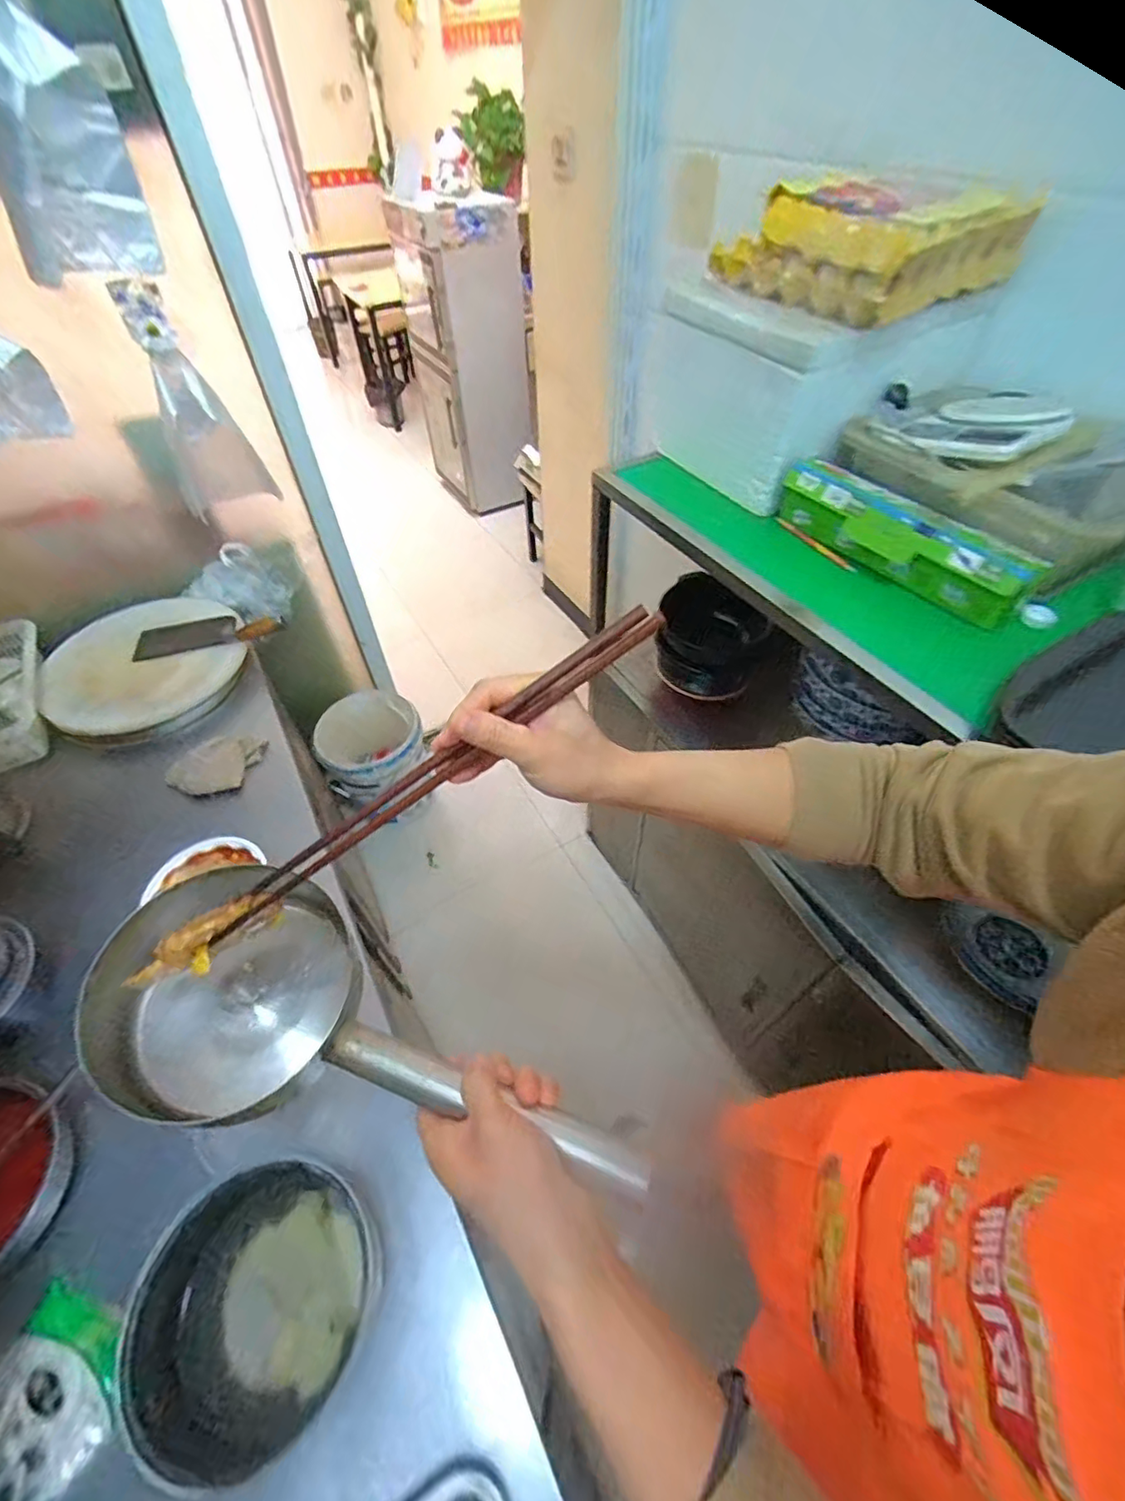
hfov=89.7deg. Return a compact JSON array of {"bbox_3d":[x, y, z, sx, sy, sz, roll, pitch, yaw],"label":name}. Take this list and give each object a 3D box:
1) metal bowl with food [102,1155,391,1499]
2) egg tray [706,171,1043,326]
[{"bbox_3d":[-0.285,0.519,0.537,0.193,0.120,0.212,-1,51,1],"label":"metal bowl with food"},{"bbox_3d":[0.409,-0.672,0.746,0.329,0.107,0.227,-31,57,-21],"label":"egg tray"}]

